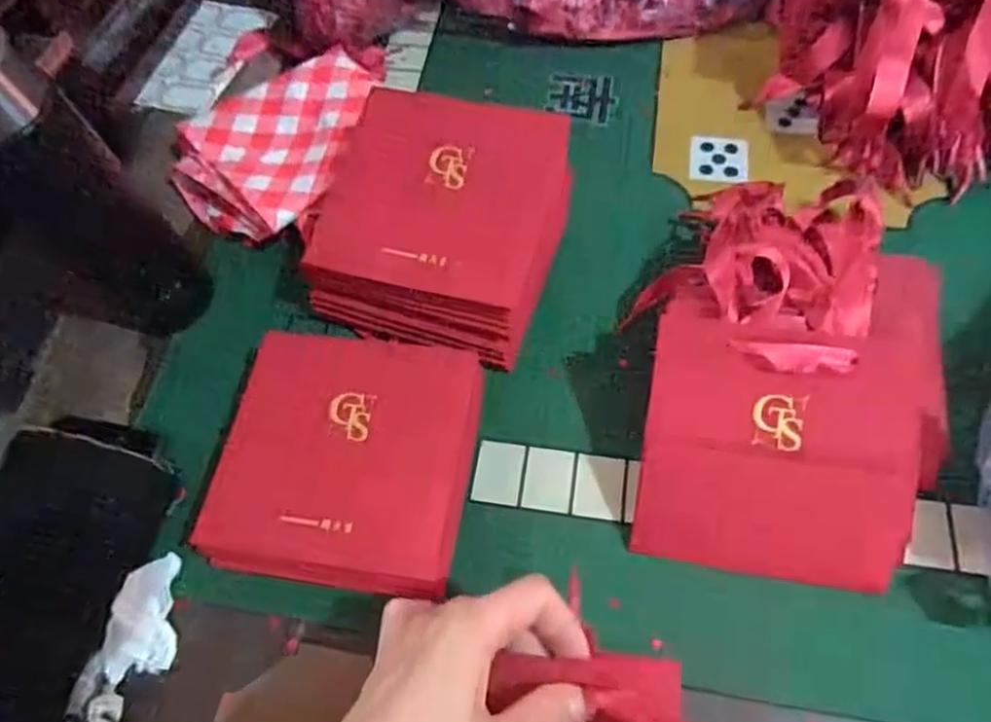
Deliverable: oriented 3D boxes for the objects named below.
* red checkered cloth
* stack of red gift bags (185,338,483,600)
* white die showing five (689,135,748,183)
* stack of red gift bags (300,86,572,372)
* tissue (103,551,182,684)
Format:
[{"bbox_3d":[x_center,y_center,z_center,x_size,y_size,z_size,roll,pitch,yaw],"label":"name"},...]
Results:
[{"bbox_3d":[-0.172,-0.173,0.548,0.132,0.034,0.174,9,62,8],"label":"red checkered cloth"},{"bbox_3d":[-0.089,0.057,0.422,0.141,0.044,0.145,6,62,6],"label":"stack of red gift bags"},{"bbox_3d":[0.174,-0.157,0.542,0.044,0.004,0.046,8,62,7],"label":"white die showing five"},{"bbox_3d":[-0.035,-0.084,0.468,0.145,0.088,0.158,14,63,10],"label":"stack of red gift bags"},{"bbox_3d":[-0.203,0.145,0.398,0.034,0.023,0.064,-8,61,-1],"label":"tissue"}]

